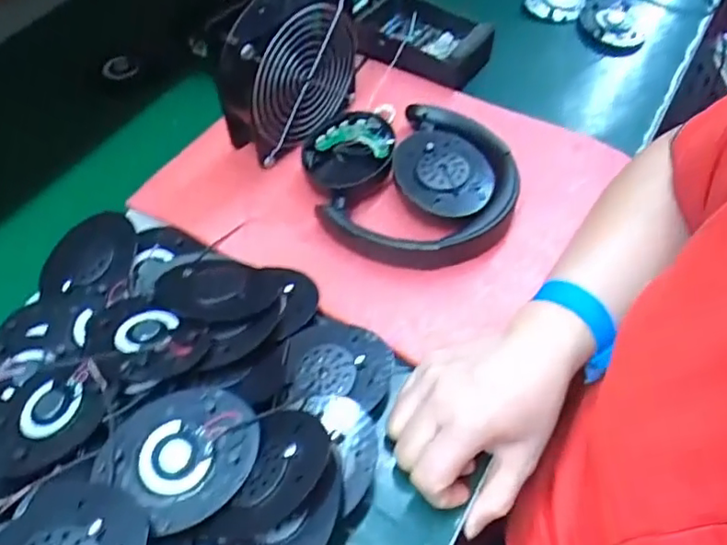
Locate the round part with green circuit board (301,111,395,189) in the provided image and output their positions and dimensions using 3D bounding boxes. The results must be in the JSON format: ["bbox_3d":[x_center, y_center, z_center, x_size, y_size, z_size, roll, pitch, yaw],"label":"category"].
[{"bbox_3d":[-0.013,-0.096,0.497,0.071,0.021,0.086,5,53,5],"label":"round part with green circuit board"}]

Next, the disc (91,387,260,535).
[{"bbox_3d":[-0.096,0.095,0.323,0.073,0.014,0.072,-1,53,1],"label":"disc"}]

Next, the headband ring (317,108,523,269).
[{"bbox_3d":[0.051,-0.061,0.470,0.122,0.028,0.161,28,58,20],"label":"headband ring"}]

